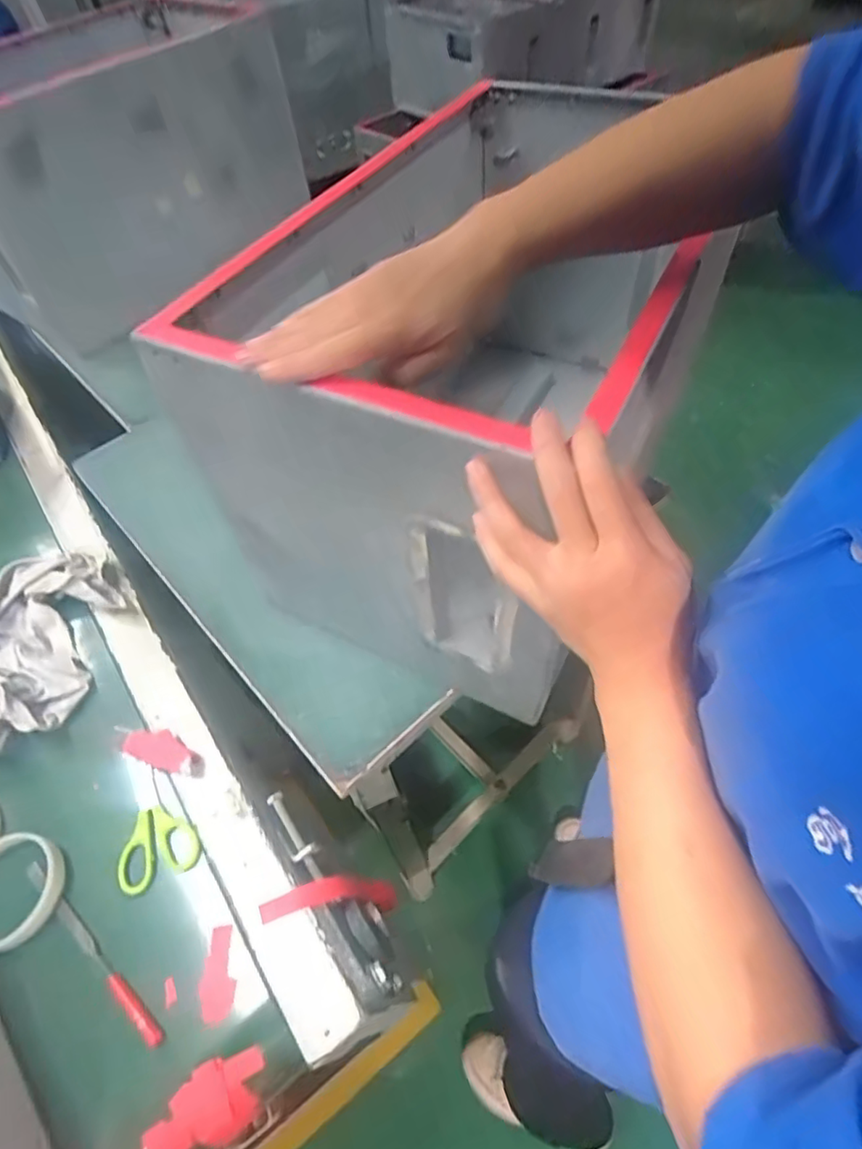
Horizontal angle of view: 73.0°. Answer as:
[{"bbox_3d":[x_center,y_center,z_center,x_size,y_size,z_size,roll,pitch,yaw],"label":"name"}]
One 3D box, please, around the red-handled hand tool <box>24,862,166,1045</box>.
[{"bbox_3d":[-0.262,0.283,0.444,0.184,0.011,0.011,31,64,23],"label":"red-handled hand tool"}]

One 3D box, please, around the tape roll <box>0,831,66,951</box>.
[{"bbox_3d":[-0.338,0.253,0.466,0.080,0.012,0.084,-2,56,4],"label":"tape roll"}]

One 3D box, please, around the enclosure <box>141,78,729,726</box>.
[{"bbox_3d":[0.044,-0.210,0.584,0.283,0.392,0.589,17,59,16],"label":"enclosure"}]

